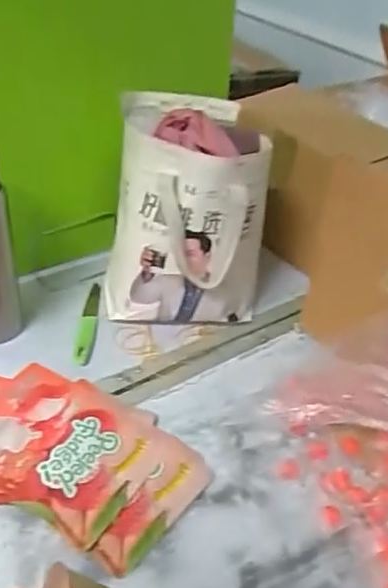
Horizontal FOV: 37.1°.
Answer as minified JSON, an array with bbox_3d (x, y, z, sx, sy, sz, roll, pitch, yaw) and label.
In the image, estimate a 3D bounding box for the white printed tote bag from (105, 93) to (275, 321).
[{"bbox_3d":[-0.015,-0.113,0.858,0.212,0.293,0.224,4,38,-2],"label":"white printed tote bag"}]

